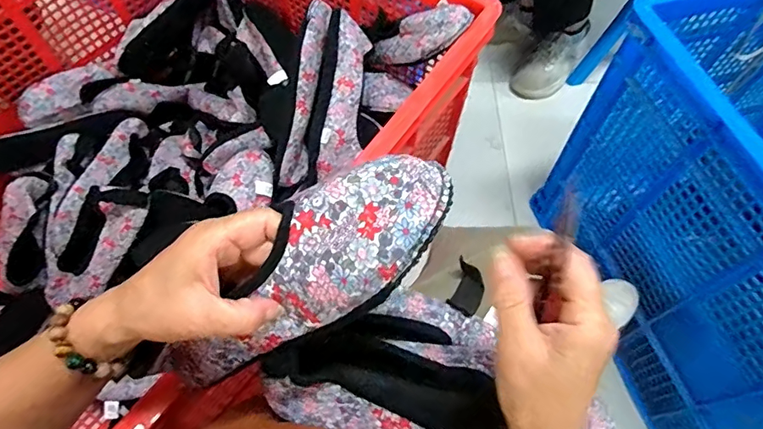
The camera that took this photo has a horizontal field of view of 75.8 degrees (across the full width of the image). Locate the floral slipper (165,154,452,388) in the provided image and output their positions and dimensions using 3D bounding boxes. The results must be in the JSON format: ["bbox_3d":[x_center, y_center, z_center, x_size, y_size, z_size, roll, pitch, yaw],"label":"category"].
[{"bbox_3d":[-0.068,0.047,0.316,0.248,0.043,0.093,-42,65,18],"label":"floral slipper"}]

